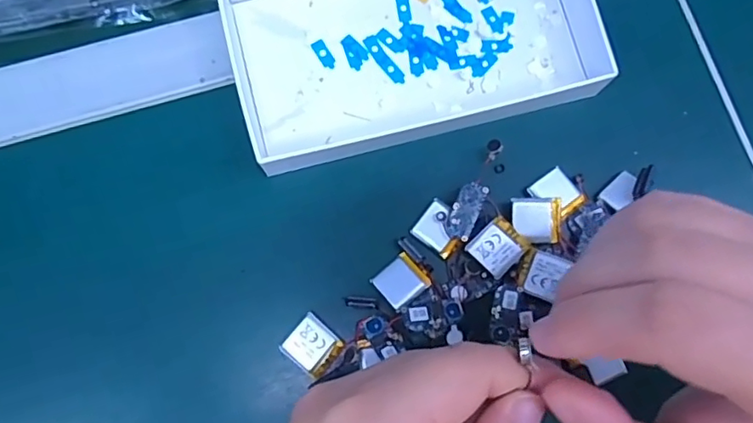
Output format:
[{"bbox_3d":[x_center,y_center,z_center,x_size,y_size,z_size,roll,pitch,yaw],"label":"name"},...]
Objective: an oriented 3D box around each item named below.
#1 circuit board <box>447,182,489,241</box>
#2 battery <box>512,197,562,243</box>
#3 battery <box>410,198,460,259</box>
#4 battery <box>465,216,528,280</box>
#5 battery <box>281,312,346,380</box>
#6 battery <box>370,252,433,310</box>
[{"bbox_3d":[0.043,0.000,0.267,0.012,0.005,0.027,25,80,4],"label":"circuit board"},{"bbox_3d":[0.076,0.004,0.264,0.021,0.004,0.021,1,79,0],"label":"battery"},{"bbox_3d":[0.031,0.008,0.268,0.021,0.007,0.020,40,81,6],"label":"battery"},{"bbox_3d":[0.057,0.017,0.263,0.023,0.004,0.022,-43,83,-8],"label":"battery"},{"bbox_3d":[-0.029,0.061,0.256,0.023,0.004,0.021,40,81,6],"label":"battery"},{"bbox_3d":[0.012,0.033,0.262,0.021,0.006,0.020,-39,82,-7],"label":"battery"}]

